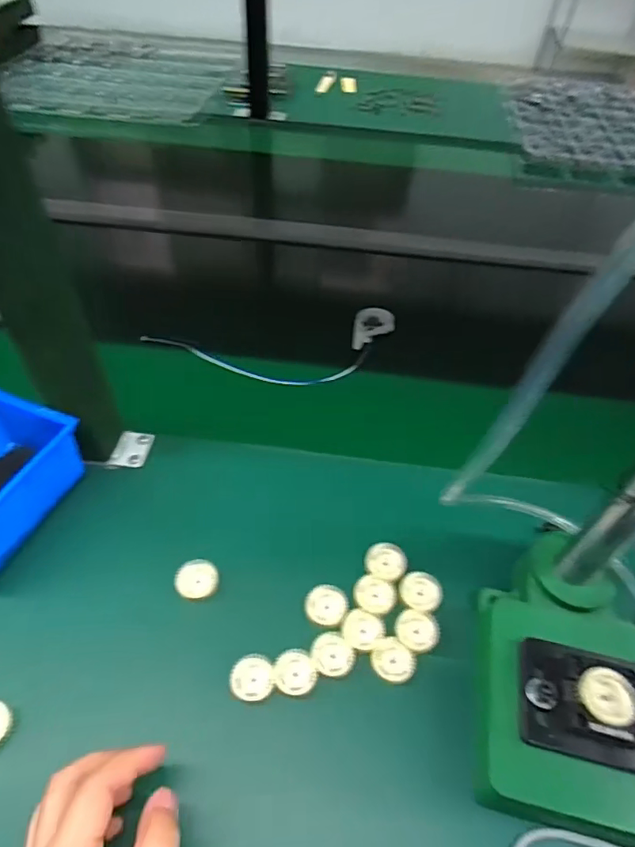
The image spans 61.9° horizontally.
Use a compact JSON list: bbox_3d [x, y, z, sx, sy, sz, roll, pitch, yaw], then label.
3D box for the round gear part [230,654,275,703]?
[{"bbox_3d":[-0.047,0.185,0.386,0.030,0.008,0.029,2,50,-2],"label":"round gear part"}]

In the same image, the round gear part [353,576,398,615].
[{"bbox_3d":[0.047,0.138,0.430,0.033,0.009,0.029,20,52,13],"label":"round gear part"}]

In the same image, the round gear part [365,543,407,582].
[{"bbox_3d":[0.059,0.118,0.452,0.034,0.008,0.031,2,50,-2],"label":"round gear part"}]

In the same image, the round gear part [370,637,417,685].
[{"bbox_3d":[0.057,0.178,0.397,0.033,0.006,0.029,38,57,25],"label":"round gear part"}]

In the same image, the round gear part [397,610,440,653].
[{"bbox_3d":[0.079,0.160,0.412,0.033,0.008,0.031,2,50,-2],"label":"round gear part"}]

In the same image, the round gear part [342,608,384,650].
[{"bbox_3d":[0.036,0.160,0.415,0.032,0.006,0.029,-35,60,-28],"label":"round gear part"}]

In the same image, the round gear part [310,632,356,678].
[{"bbox_3d":[0.012,0.174,0.398,0.030,0.006,0.032,2,50,-2],"label":"round gear part"}]

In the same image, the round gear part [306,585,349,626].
[{"bbox_3d":[0.008,0.146,0.423,0.033,0.009,0.029,-2,50,-6],"label":"round gear part"}]

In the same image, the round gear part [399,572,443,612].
[{"bbox_3d":[0.085,0.138,0.434,0.034,0.007,0.032,2,50,-2],"label":"round gear part"}]

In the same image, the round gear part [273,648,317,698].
[{"bbox_3d":[-0.016,0.183,0.390,0.030,0.004,0.031,2,50,-2],"label":"round gear part"}]

